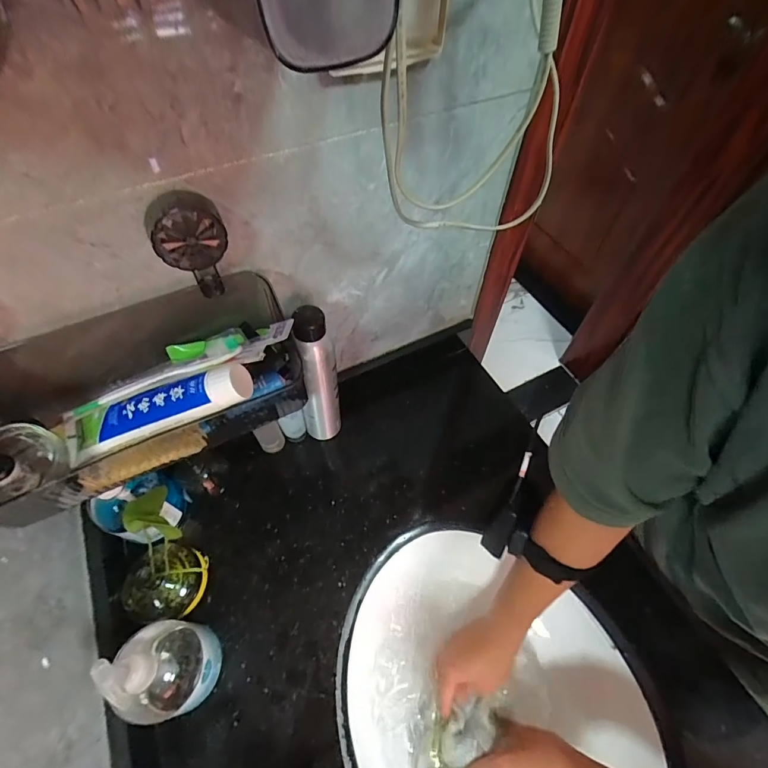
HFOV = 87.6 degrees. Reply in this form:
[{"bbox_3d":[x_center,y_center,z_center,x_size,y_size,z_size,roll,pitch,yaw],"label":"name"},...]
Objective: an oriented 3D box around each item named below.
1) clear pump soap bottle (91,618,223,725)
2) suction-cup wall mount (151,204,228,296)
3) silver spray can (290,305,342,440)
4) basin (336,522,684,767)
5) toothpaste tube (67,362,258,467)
[{"bbox_3d":[-0.216,0.267,0.384,0.067,0.162,0.080,-24,61,-15],"label":"clear pump soap bottle"},{"bbox_3d":[-0.157,-0.109,0.340,0.053,0.093,0.023,-23,60,-15],"label":"suction-cup wall mount"},{"bbox_3d":[-0.086,-0.005,0.516,0.053,0.227,0.048,-12,58,-8],"label":"silver spray can"},{"bbox_3d":[0.118,0.389,0.479,0.372,0.113,0.337,26,61,15],"label":"basin"},{"bbox_3d":[-0.212,0.028,0.361,0.198,0.030,0.042,-18,56,15],"label":"toothpaste tube"}]

